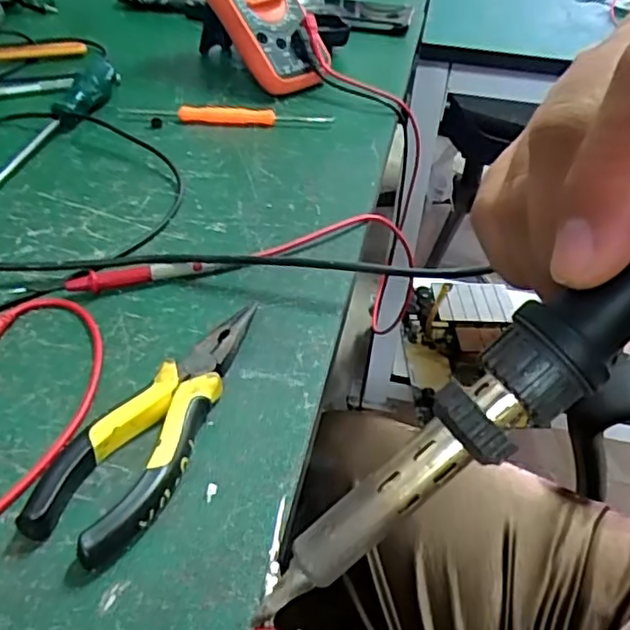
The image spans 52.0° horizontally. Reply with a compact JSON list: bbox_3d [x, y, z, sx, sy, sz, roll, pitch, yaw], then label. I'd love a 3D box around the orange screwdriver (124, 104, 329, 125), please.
[{"bbox_3d":[-0.074,-0.168,0.539,0.174,0.013,0.020,1,41,-3],"label":"orange screwdriver"}]

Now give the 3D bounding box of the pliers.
[{"bbox_3d":[-0.070,0.045,0.294,0.046,0.016,0.144,14,42,12],"label":"pliers"}]

